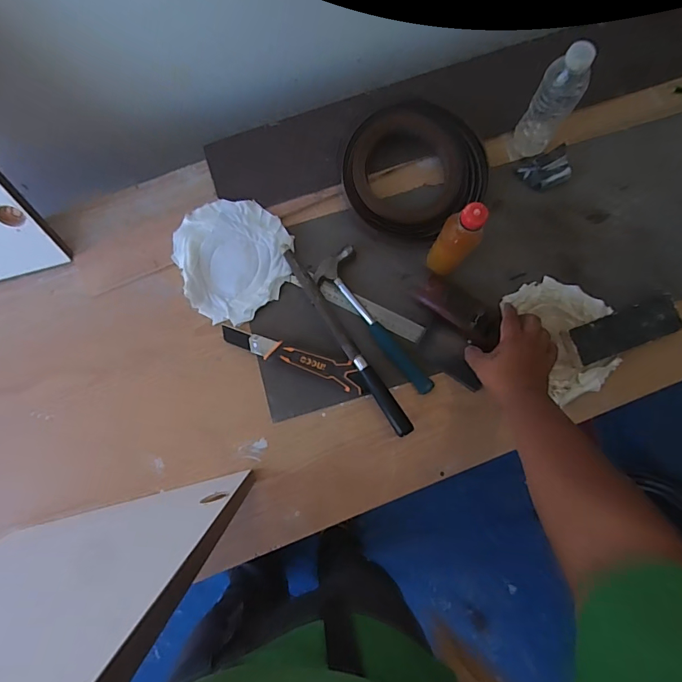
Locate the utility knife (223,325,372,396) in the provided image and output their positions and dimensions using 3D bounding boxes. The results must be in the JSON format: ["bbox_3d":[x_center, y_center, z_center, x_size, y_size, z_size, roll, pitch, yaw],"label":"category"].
[{"bbox_3d":[-0.064,0.025,0.639,0.226,0.024,0.036,21,81,4],"label":"utility knife"}]

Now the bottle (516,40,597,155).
[{"bbox_3d":[0.301,-0.338,0.616,0.056,0.182,0.057,0,80,1],"label":"bottle"}]

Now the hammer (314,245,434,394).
[{"bbox_3d":[0.046,-0.021,0.647,0.072,0.023,0.246,-29,81,-4],"label":"hammer"}]

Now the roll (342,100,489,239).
[{"bbox_3d":[0.109,-0.259,0.657,0.197,0.048,0.194,0,80,1],"label":"roll"}]

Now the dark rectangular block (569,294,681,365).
[{"bbox_3d":[0.420,-0.018,0.632,0.169,0.027,0.055,-20,80,-2],"label":"dark rectangular block"}]

